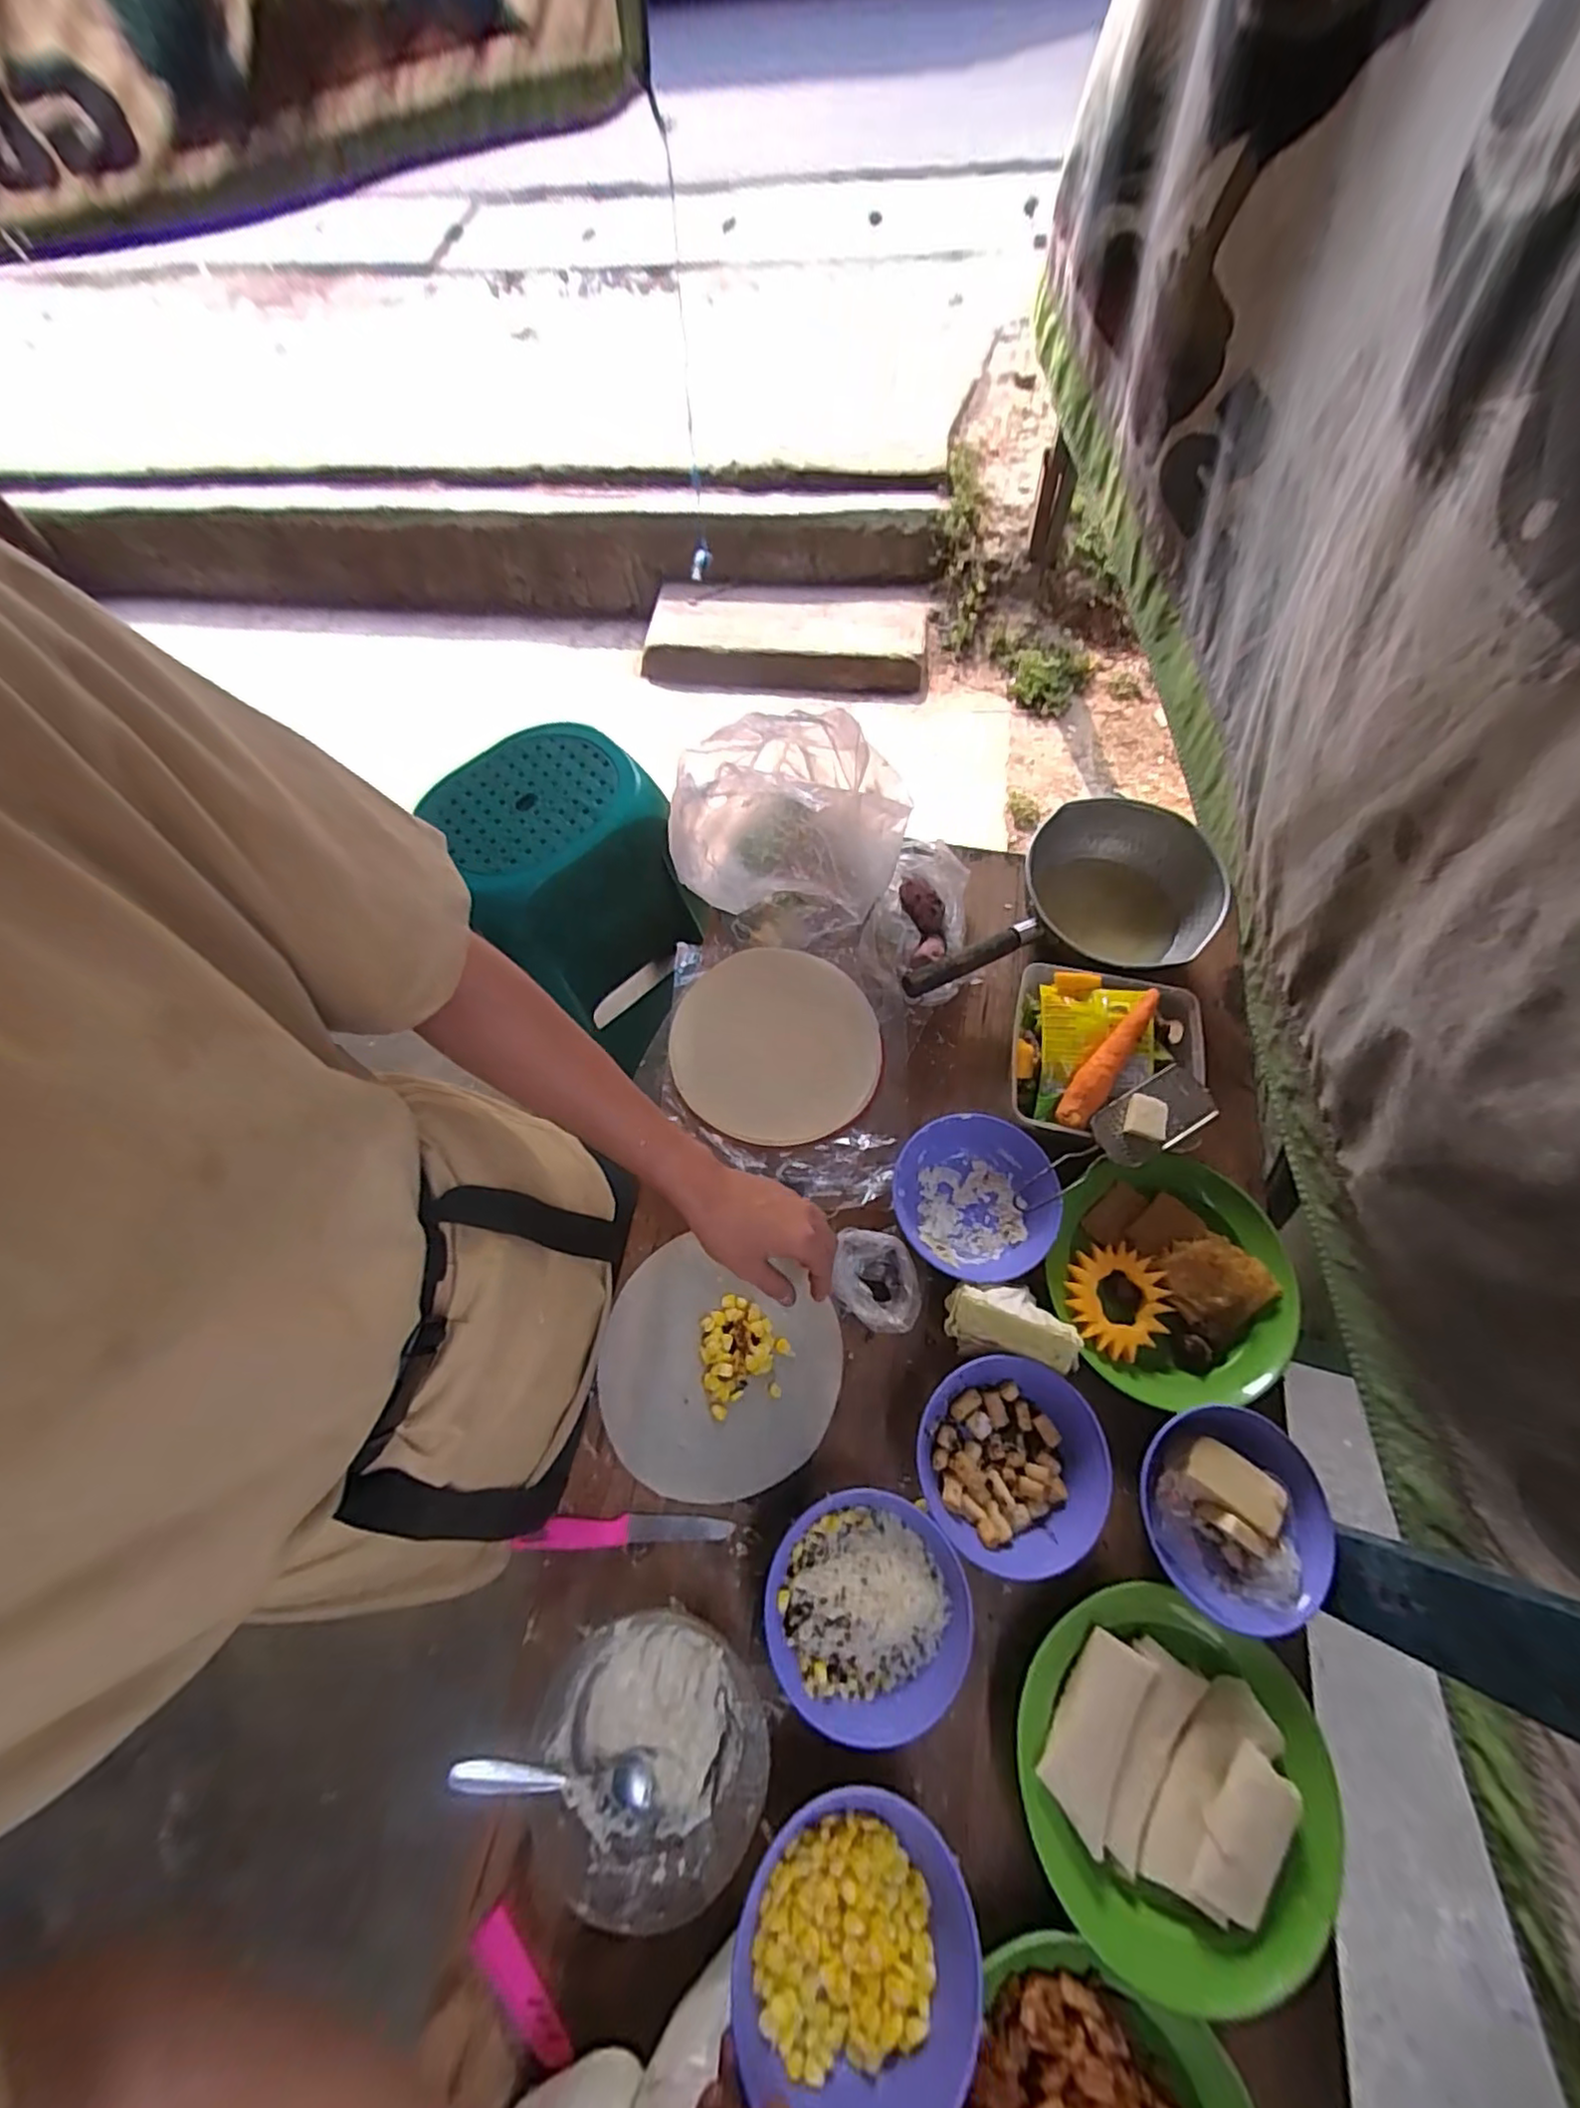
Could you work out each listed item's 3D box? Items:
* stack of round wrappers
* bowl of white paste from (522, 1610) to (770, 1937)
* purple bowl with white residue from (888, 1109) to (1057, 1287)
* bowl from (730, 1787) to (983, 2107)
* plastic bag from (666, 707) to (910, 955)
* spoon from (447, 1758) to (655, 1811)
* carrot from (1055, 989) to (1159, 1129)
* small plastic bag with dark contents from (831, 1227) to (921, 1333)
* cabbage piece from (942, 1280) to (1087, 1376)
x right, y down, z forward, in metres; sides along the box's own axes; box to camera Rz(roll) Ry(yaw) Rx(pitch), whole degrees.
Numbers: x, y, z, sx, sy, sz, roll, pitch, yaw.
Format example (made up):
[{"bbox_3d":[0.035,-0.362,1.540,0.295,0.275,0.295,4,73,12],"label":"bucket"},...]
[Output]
[{"bbox_3d":[-0.015,-0.009,0.673,0.201,0.028,0.194,5,67,5],"label":"stack of round wrappers"},{"bbox_3d":[-0.092,0.475,0.458,0.148,0.045,0.149,-1,67,2],"label":"bowl of white paste"},{"bbox_3d":[0.164,0.128,0.600,0.133,0.059,0.138,-1,67,2],"label":"purple bowl with white residue"},{"bbox_3d":[0.040,0.569,0.423,0.150,0.058,0.151,12,61,-5],"label":"bowl"},{"bbox_3d":[0.004,-0.229,0.649,0.208,0.153,0.202,6,67,5],"label":"plastic bag"},{"bbox_3d":[-0.156,0.485,0.444,0.134,0.028,0.027,24,67,-19],"label":"spoon"},{"bbox_3d":[0.285,0.003,0.597,0.029,0.030,0.138,32,72,15],"label":"carrot"},{"bbox_3d":[0.073,0.196,0.576,0.073,0.043,0.078,6,67,5],"label":"small plastic bag with dark contents"},{"bbox_3d":[0.184,0.227,0.559,0.102,0.049,0.057,8,67,6],"label":"cabbage piece"}]

